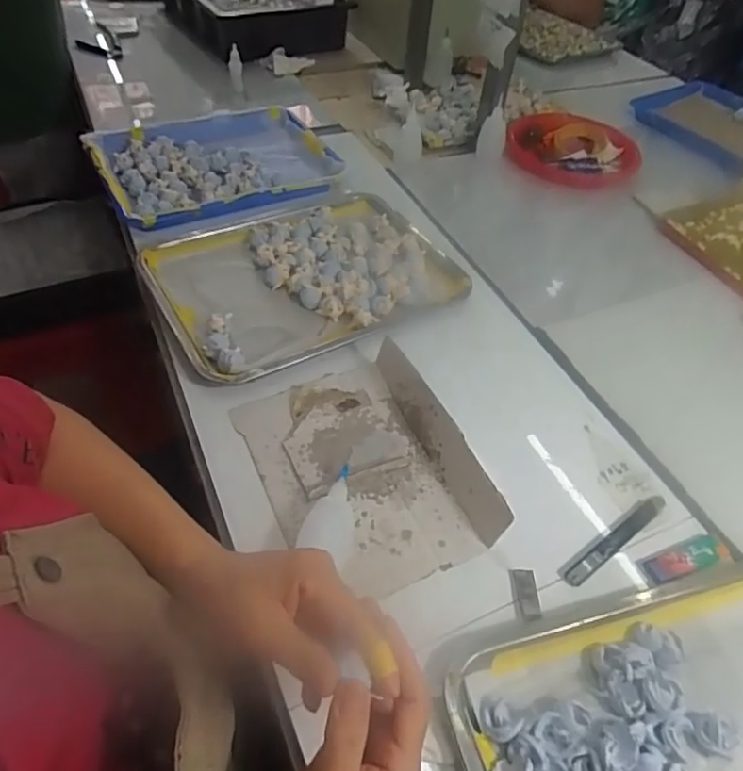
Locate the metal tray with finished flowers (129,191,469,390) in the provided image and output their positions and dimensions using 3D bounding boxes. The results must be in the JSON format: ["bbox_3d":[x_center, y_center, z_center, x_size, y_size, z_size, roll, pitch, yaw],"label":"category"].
[{"bbox_3d":[-0.088,-0.142,0.720,0.344,0.024,0.265,-23,54,-24],"label":"metal tray with finished flowers"}]

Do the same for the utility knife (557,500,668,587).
[{"bbox_3d":[0.221,0.137,0.516,0.137,0.007,0.018,-26,55,-26],"label":"utility knife"}]

